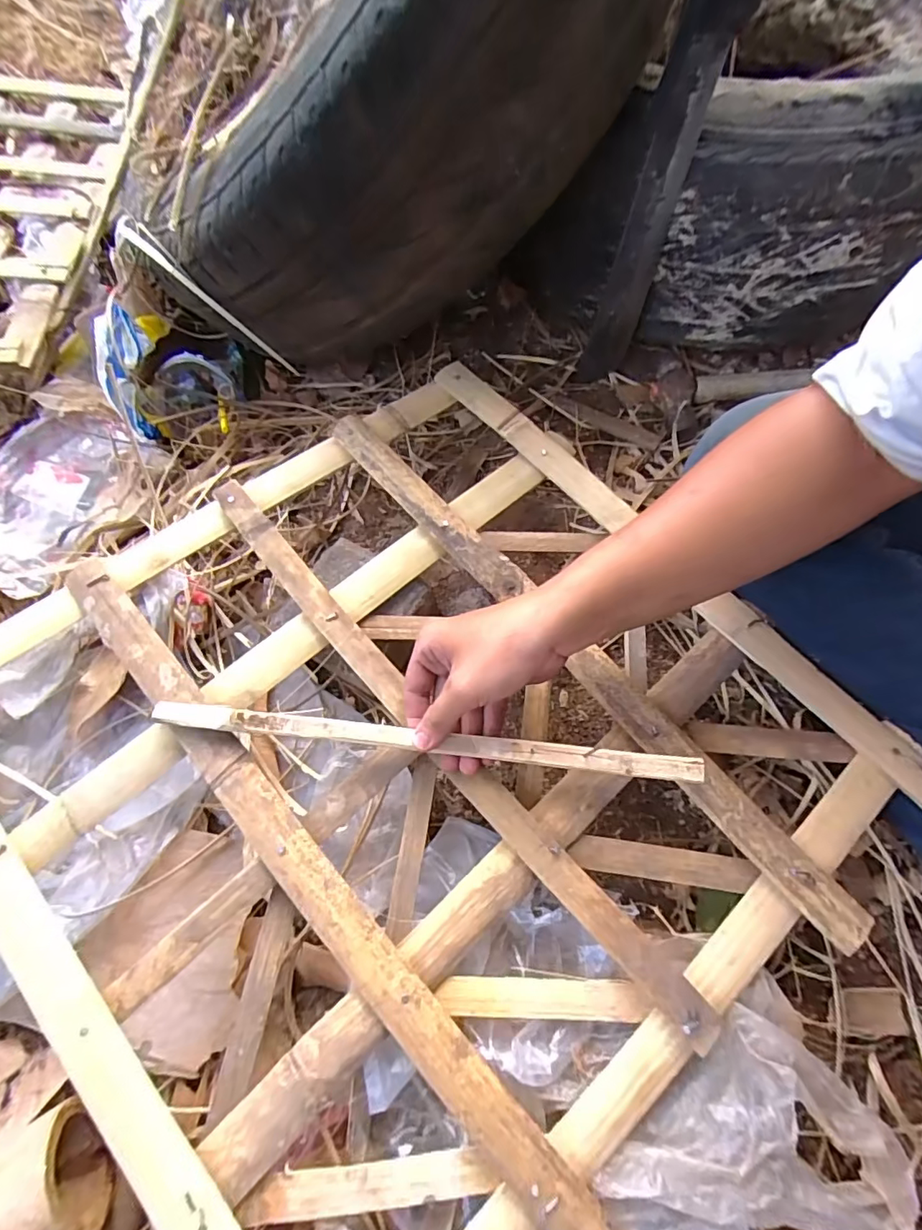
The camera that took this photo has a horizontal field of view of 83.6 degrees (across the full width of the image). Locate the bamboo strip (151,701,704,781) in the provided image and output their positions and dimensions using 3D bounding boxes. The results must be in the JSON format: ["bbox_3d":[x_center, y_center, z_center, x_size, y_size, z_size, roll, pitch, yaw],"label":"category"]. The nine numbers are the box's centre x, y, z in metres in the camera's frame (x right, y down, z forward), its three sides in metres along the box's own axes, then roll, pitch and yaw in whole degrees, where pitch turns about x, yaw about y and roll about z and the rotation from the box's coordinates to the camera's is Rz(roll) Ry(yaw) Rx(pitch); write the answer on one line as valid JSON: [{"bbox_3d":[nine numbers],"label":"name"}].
[{"bbox_3d":[-0.024,0.081,0.333,0.351,0.007,0.016,6,68,2],"label":"bamboo strip"}]

